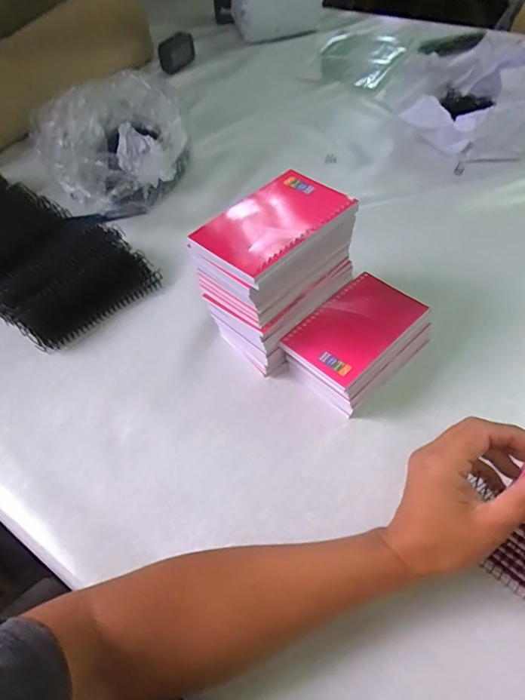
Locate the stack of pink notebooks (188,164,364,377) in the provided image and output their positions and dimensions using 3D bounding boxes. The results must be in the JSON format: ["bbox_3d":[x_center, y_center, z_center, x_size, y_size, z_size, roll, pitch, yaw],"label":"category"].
[{"bbox_3d":[0.012,-0.075,0.434,0.084,0.152,0.127,36,62,27],"label":"stack of pink notebooks"}]

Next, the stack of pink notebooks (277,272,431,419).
[{"bbox_3d":[0.093,-0.008,0.453,0.134,0.058,0.089,-39,59,-23],"label":"stack of pink notebooks"}]

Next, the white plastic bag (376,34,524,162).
[{"bbox_3d":[0.313,-0.401,0.696,0.215,0.114,0.231,18,55,17],"label":"white plastic bag"}]

